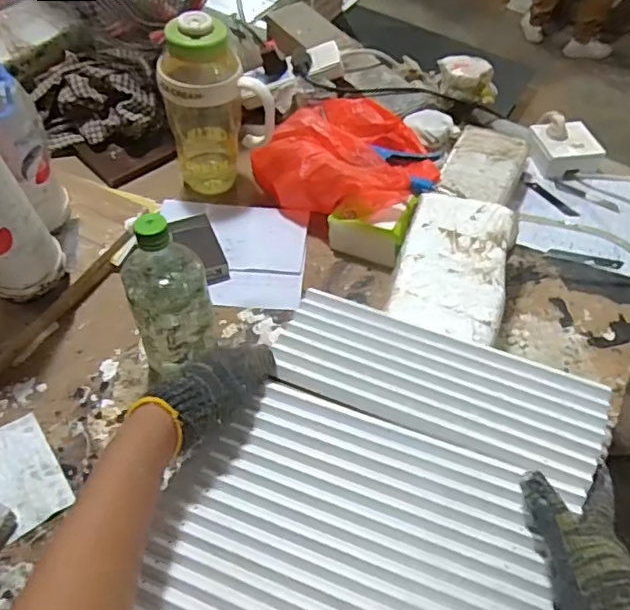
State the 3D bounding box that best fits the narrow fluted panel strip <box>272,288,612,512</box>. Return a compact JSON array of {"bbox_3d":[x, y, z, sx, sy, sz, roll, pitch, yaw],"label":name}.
[{"bbox_3d":[0.109,0.068,0.526,0.291,0.012,0.113,19,54,17],"label":"narrow fluted panel strip"}]

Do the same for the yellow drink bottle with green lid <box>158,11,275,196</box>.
[{"bbox_3d":[-0.134,-0.262,0.779,0.130,0.233,0.092,-12,56,-14],"label":"yellow drink bottle with green lid"}]

